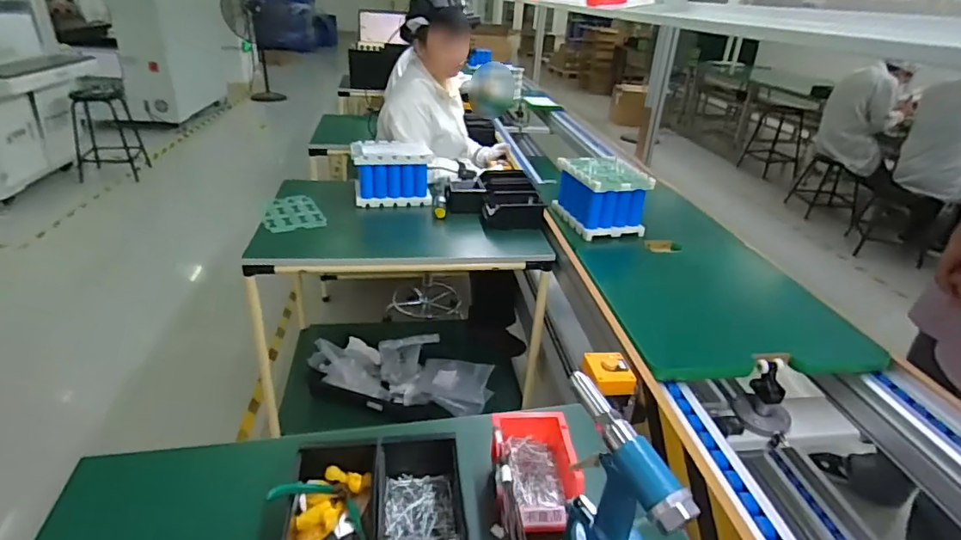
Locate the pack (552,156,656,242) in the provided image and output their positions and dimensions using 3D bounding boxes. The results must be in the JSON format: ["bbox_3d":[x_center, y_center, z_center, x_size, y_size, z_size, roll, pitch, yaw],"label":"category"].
[{"bbox_3d":[0.353,-0.222,1.553,0.198,0.177,0.240,-7,30,-18],"label":"pack"}]

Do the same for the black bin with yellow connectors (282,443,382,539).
[{"bbox_3d":[-0.183,0.305,0.635,0.114,0.067,0.200,0,29,-7],"label":"black bin with yellow connectors"}]

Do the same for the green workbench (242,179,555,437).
[{"bbox_3d":[-0.265,0.151,1.828,0.883,0.768,0.616,-2,29,-11],"label":"green workbench"}]

